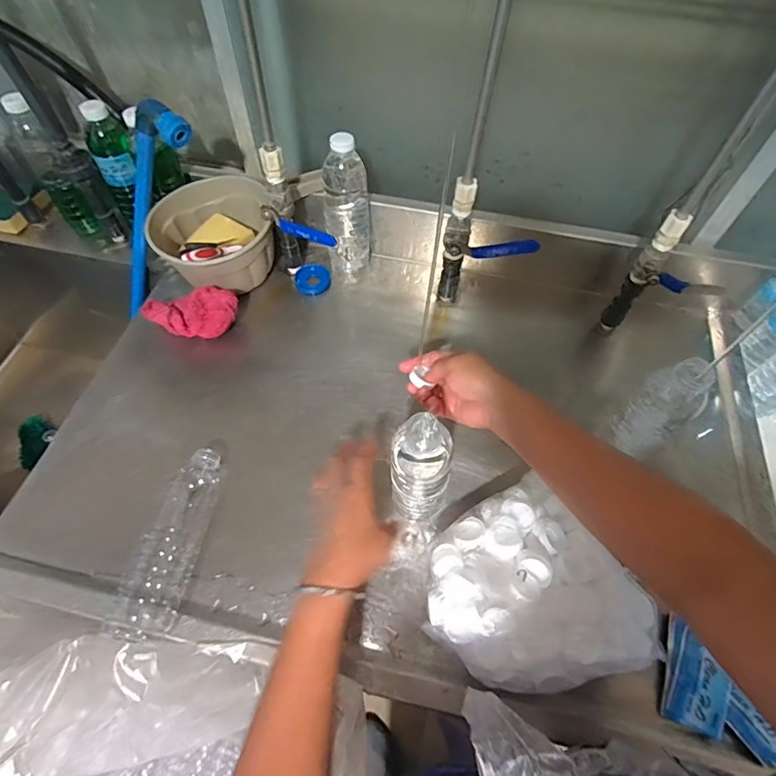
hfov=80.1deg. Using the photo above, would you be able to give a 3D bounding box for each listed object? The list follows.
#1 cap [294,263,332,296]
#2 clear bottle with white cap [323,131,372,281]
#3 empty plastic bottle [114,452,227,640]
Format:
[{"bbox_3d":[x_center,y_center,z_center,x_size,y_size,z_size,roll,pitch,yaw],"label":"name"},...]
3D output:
[{"bbox_3d":[-0.119,-0.173,0.734,0.058,0.010,0.051,-26,81,-13],"label":"cap"},{"bbox_3d":[-0.058,-0.251,0.670,0.066,0.205,0.056,1,58,-1],"label":"clear bottle with white cap"},{"bbox_3d":[-0.232,0.161,0.511,0.050,0.054,0.198,7,58,2],"label":"empty plastic bottle"}]

